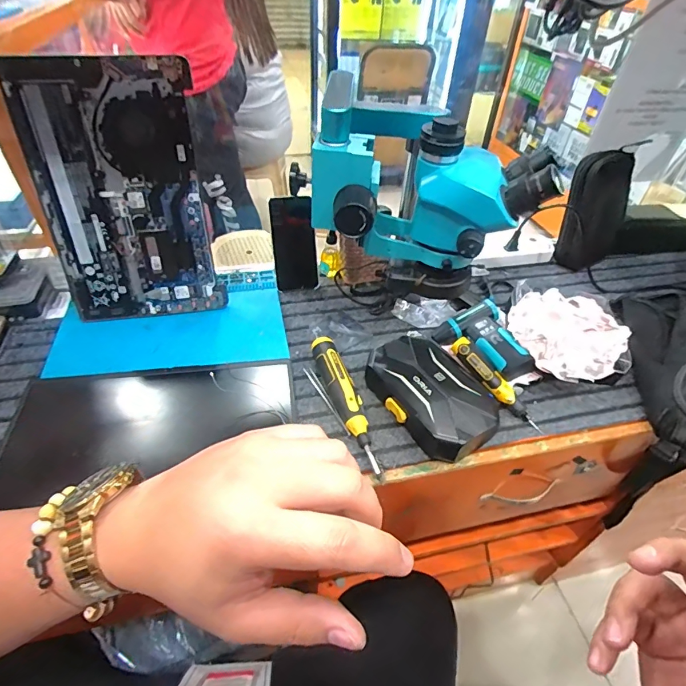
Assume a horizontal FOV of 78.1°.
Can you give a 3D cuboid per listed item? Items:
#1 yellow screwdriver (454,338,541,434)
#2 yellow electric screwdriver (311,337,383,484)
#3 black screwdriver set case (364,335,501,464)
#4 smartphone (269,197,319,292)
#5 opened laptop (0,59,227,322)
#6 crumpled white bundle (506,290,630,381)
[{"bbox_3d":[0.217,0.059,0.605,0.030,0.027,0.159,-27,66,-28],"label":"yellow screwdriver"},{"bbox_3d":[0.005,0.076,0.574,0.034,0.038,0.219,-13,46,-17],"label":"yellow electric screwdriver"},{"bbox_3d":[0.125,0.065,0.587,0.146,0.050,0.187,-19,48,-22],"label":"black screwdriver set case"},{"bbox_3d":[-0.085,-0.173,0.750,0.075,0.160,0.016,-12,27,-23],"label":"smartphone"},{"bbox_3d":[-0.319,-0.201,0.622,0.224,0.349,0.025,-7,29,-12],"label":"opened laptop"},{"bbox_3d":[0.325,-0.017,0.622,0.155,0.040,0.142,34,52,28],"label":"crumpled white bundle"}]

